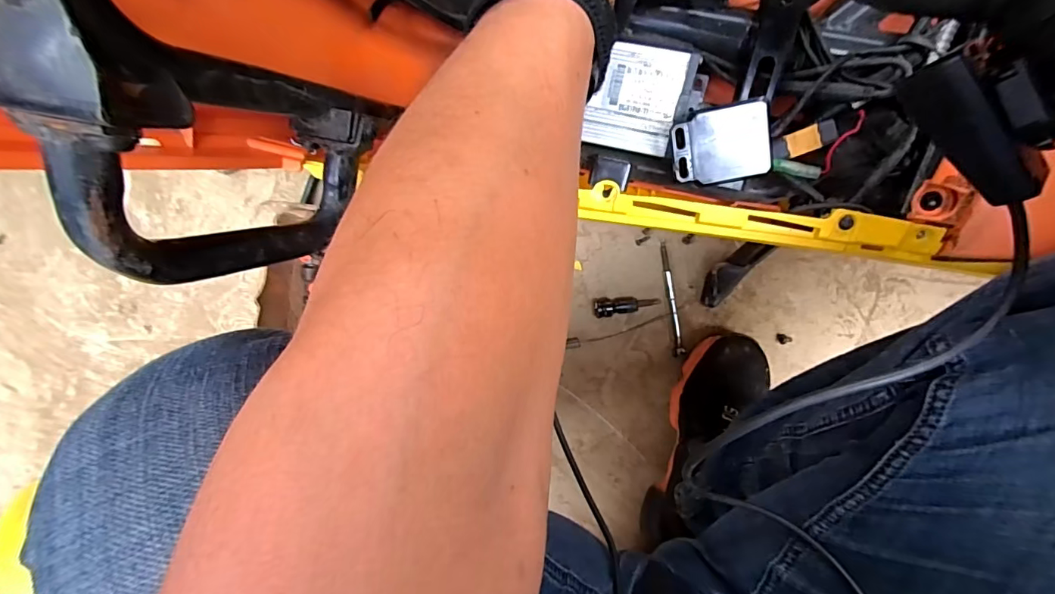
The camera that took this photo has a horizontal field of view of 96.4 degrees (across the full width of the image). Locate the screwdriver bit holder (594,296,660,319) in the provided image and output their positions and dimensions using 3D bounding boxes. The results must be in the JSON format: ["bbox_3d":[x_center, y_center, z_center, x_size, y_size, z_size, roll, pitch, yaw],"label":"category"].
[{"bbox_3d":[0.119,0.009,0.562,0.077,0.021,0.020,-8,99,3],"label":"screwdriver bit holder"}]

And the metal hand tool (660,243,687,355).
[{"bbox_3d":[0.171,0.003,0.563,0.013,0.006,0.138,-11,99,4],"label":"metal hand tool"}]

